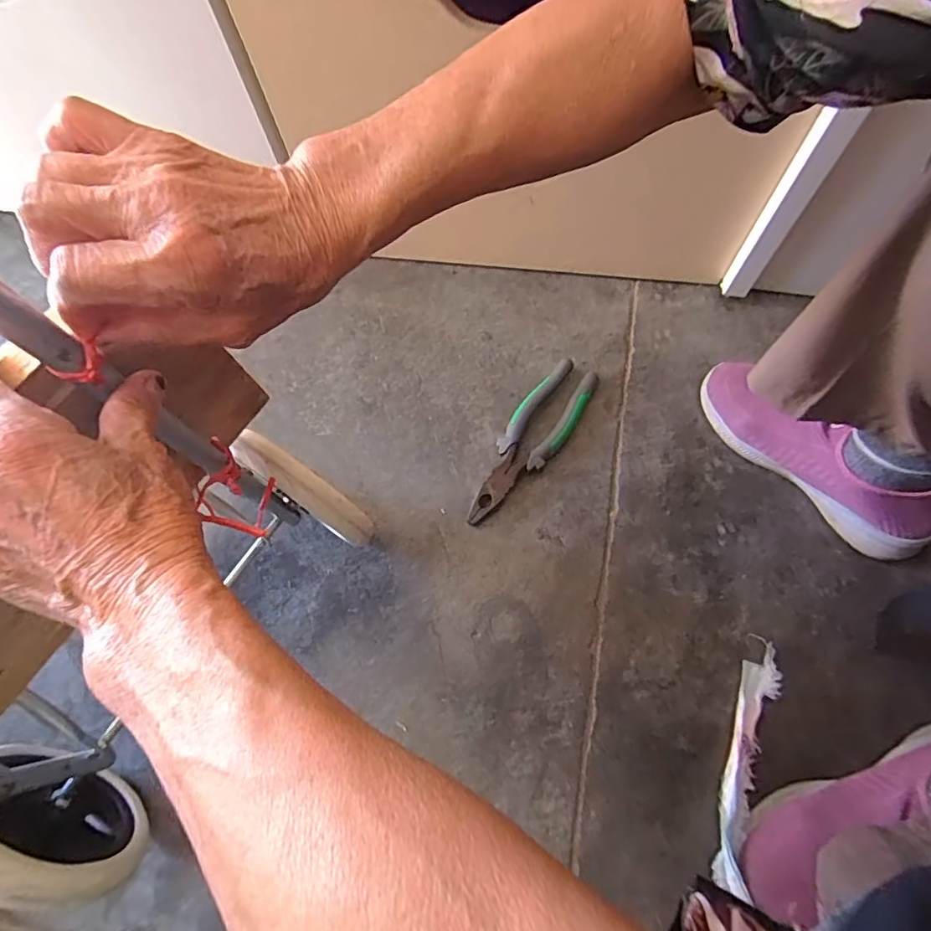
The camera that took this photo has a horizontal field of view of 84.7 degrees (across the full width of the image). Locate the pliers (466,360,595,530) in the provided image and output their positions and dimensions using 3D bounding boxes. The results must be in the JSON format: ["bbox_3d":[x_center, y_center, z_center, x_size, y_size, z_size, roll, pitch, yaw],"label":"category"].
[{"bbox_3d":[0.068,-0.026,0.538,0.058,0.025,0.208,32,74,14],"label":"pliers"}]

